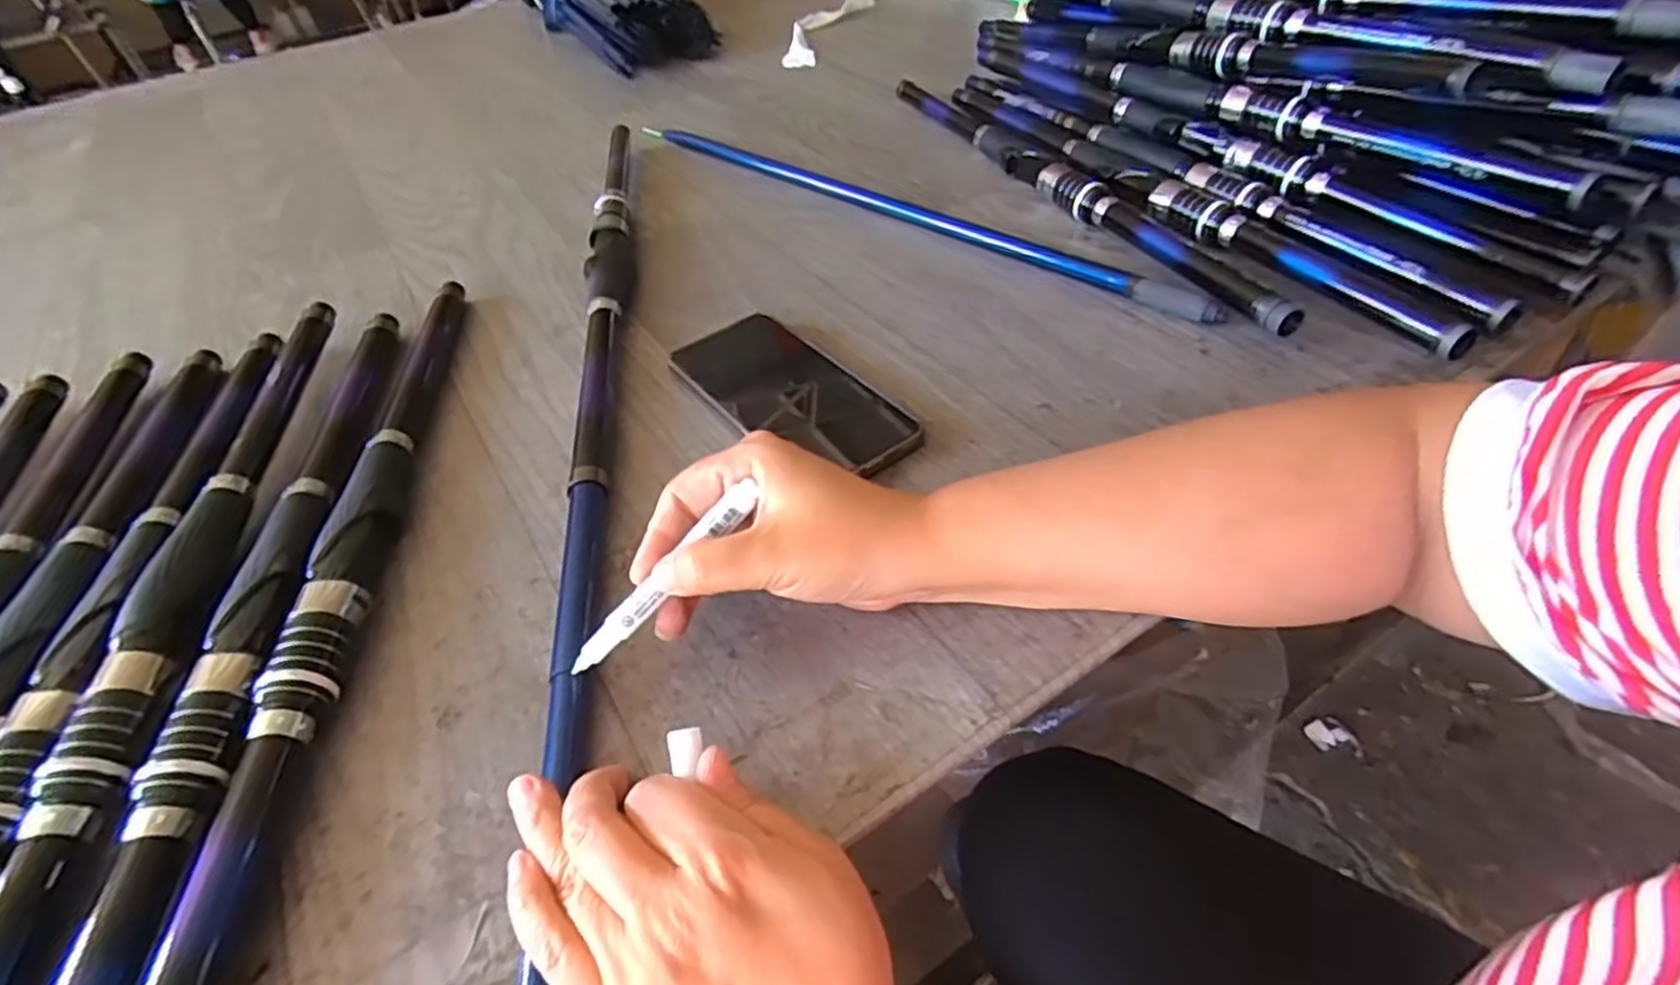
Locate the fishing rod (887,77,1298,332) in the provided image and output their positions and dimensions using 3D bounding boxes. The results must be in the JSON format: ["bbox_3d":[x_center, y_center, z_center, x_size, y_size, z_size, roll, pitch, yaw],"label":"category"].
[{"bbox_3d":[0.167,-0.256,0.613,0.037,0.029,0.513,-19,45,-12],"label":"fishing rod"}]

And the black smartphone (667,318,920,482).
[{"bbox_3d":[-0.027,-0.057,0.440,0.074,0.017,0.158,-34,50,-24],"label":"black smartphone"}]

